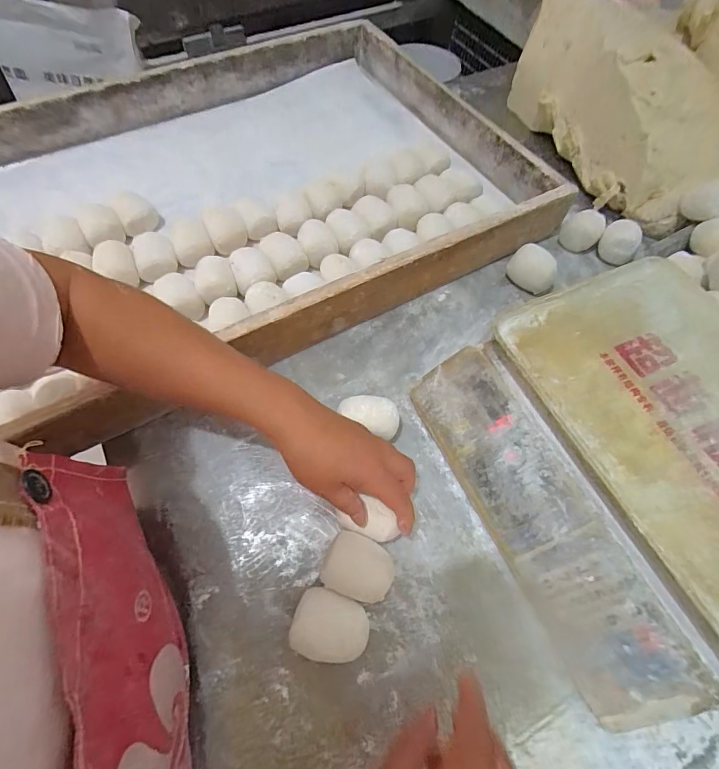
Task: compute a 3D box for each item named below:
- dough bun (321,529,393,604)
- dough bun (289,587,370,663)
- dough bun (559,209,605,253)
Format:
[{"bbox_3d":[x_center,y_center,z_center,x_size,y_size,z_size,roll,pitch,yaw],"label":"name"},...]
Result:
[{"bbox_3d":[0.000,0.164,0.362,0.058,0.038,0.047,20,63,9],"label":"dough bun"},{"bbox_3d":[-0.024,0.204,0.341,0.059,0.037,0.049,17,63,8],"label":"dough bun"},{"bbox_3d":[0.322,-0.226,0.587,0.053,0.041,0.059,26,64,12],"label":"dough bun"}]

